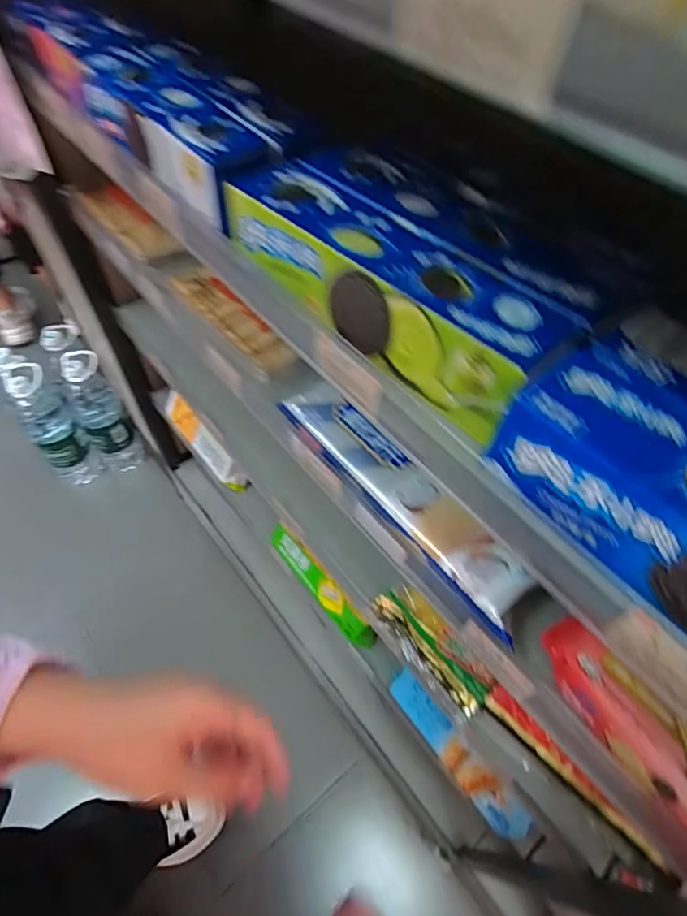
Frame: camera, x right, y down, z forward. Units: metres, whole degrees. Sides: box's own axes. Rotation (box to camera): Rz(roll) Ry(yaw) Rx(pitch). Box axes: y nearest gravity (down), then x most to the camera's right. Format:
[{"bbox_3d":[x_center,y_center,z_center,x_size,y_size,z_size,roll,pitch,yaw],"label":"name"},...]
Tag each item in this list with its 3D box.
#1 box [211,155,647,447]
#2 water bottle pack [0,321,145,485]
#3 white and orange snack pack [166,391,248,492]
[{"bbox_3d":[0.039,-0.111,0.289,0.111,0.053,0.205,-34,62,-21],"label":"box"},{"bbox_3d":[-0.628,-0.114,1.189,0.189,0.325,0.206,-26,60,-17],"label":"water bottle pack"},{"bbox_3d":[-0.233,-0.027,0.848,0.030,0.072,0.196,-35,63,-22],"label":"white and orange snack pack"}]

